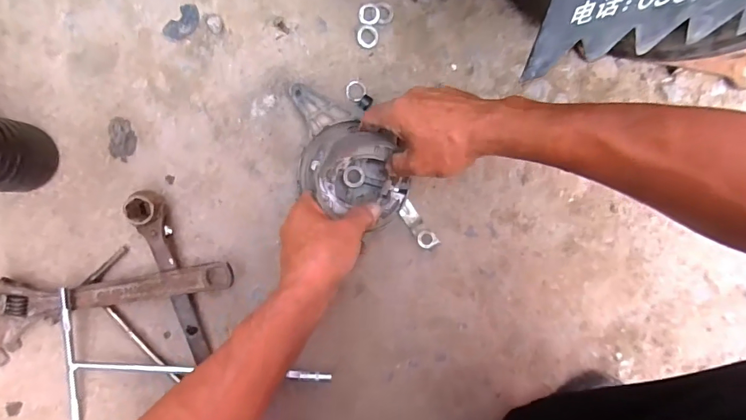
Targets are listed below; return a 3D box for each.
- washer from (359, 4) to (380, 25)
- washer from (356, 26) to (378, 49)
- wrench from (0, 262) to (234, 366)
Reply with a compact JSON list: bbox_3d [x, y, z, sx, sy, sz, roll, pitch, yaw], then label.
[{"bbox_3d":[-0.004,-0.229,0.498,0.023,0.004,0.025,8,91,-5],"label":"washer"},{"bbox_3d":[-0.006,-0.202,0.497,0.024,0.006,0.024,0,92,-5],"label":"washer"},{"bbox_3d":[-0.301,0.098,0.474,0.292,0.034,0.085,-13,93,-4],"label":"wrench"}]

